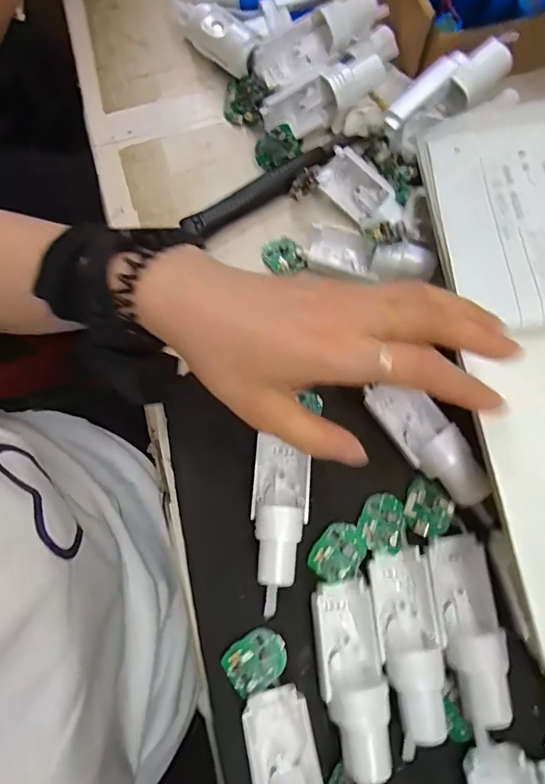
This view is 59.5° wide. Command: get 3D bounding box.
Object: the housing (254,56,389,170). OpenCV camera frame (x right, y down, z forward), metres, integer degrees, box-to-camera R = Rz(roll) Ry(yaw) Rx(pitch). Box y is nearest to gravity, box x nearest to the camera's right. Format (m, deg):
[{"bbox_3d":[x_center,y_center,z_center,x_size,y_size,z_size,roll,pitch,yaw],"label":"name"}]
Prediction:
[{"bbox_3d":[0.032,-0.220,0.370,0.113,0.039,0.041,-32,77,11],"label":"housing"}]

